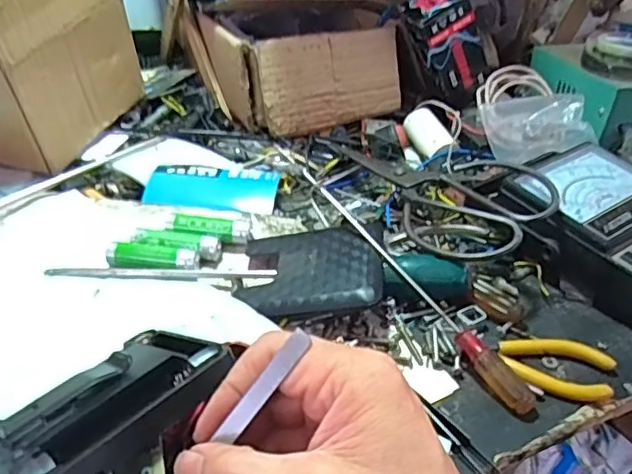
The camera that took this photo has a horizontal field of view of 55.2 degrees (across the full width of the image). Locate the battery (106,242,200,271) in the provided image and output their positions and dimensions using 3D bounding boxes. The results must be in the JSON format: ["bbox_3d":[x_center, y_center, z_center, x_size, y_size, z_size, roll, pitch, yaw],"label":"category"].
[{"bbox_3d":[-0.117,0.015,0.432,0.065,0.012,0.018,4,35,2],"label":"battery"}]

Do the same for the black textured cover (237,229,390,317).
[{"bbox_3d":[-0.004,0.021,0.411,0.095,0.007,0.077,-8,38,9],"label":"black textured cover"}]

